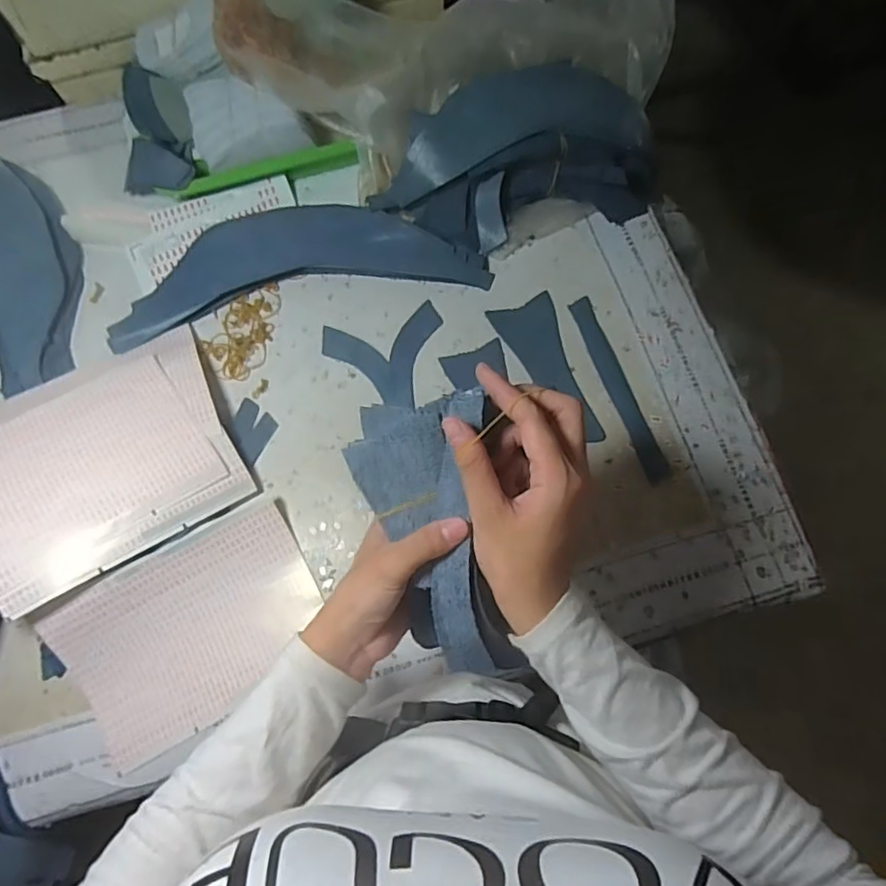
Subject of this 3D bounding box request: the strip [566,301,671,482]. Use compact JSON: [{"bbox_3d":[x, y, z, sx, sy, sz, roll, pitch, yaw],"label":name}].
[{"bbox_3d":[0.165,-0.054,0.550,0.022,0.004,0.190,-18,72,-3],"label":"strip"}]

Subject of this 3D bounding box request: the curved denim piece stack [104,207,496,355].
[{"bbox_3d":[-0.146,-0.182,0.585,0.364,0.021,0.114,-10,72,-2],"label":"curved denim piece stack"}]

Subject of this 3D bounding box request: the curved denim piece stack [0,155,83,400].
[{"bbox_3d":[-0.461,-0.214,0.601,0.129,0.010,0.342,-36,74,-9],"label":"curved denim piece stack"}]

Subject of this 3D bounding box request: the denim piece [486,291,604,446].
[{"bbox_3d":[0.100,-0.069,0.558,0.060,0.004,0.155,-19,72,-4],"label":"denim piece"}]

